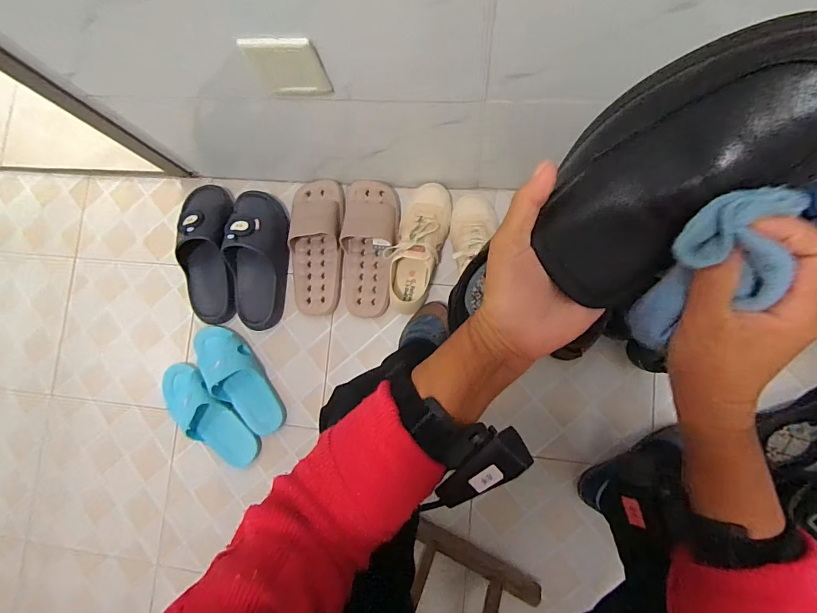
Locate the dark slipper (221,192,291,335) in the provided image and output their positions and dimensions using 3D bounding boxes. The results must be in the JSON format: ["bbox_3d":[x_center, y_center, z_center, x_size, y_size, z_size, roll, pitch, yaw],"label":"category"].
[{"bbox_3d":[-0.293,-0.095,0.805,0.118,0.086,0.271,-2,84,7],"label":"dark slipper"}]

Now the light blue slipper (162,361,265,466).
[{"bbox_3d":[-0.403,0.220,0.833,0.245,0.079,0.114,40,90,9],"label":"light blue slipper"}]

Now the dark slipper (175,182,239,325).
[{"bbox_3d":[-0.399,-0.111,0.814,0.124,0.071,0.279,-8,83,6],"label":"dark slipper"}]

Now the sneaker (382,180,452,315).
[{"bbox_3d":[0.019,-0.113,0.769,0.102,0.075,0.251,10,85,8],"label":"sneaker"}]

